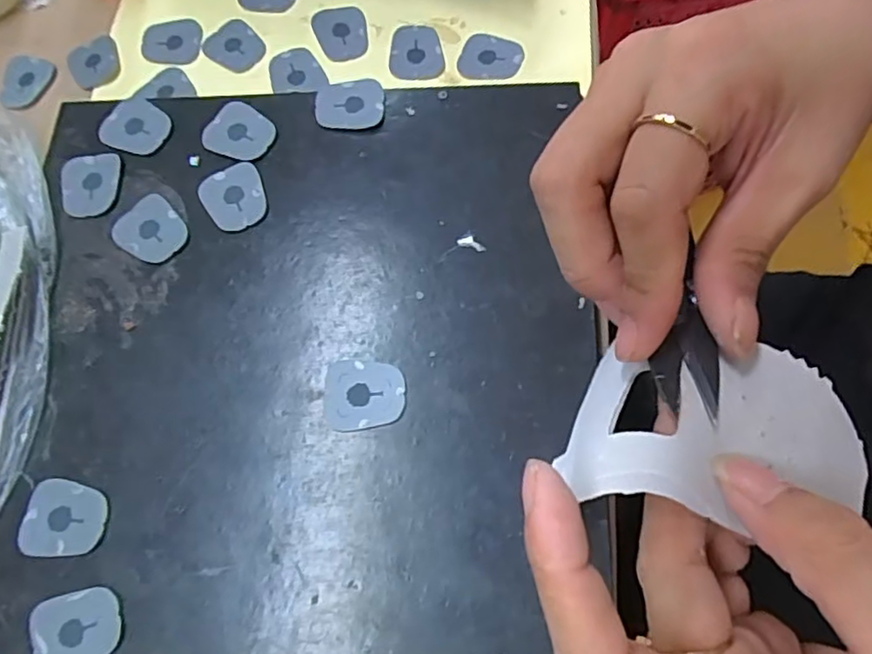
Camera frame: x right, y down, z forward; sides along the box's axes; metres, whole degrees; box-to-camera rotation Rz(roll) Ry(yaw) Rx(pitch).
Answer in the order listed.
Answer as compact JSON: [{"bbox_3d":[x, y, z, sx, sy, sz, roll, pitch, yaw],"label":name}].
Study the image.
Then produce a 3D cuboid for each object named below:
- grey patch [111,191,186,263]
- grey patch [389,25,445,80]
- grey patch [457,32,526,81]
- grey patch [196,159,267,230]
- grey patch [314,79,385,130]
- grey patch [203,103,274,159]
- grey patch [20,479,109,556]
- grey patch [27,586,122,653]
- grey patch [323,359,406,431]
[{"bbox_3d":[-0.153,-0.052,0.329,0.037,0.006,0.033,37,78,15],"label":"grey patch"},{"bbox_3d":[-0.013,-0.172,0.382,0.033,0.008,0.037,-11,71,1],"label":"grey patch"},{"bbox_3d":[0.034,-0.167,0.381,0.037,0.004,0.033,23,80,15],"label":"grey patch"},{"bbox_3d":[-0.110,-0.071,0.334,0.033,0.006,0.038,-26,71,-5],"label":"grey patch"},{"bbox_3d":[-0.049,-0.126,0.346,0.038,0.004,0.030,-6,75,1],"label":"grey patch"},{"bbox_3d":[-0.110,-0.110,0.345,0.037,0.004,0.033,25,75,12],"label":"grey patch"},{"bbox_3d":[-0.172,0.088,0.283,0.037,0.004,0.033,-1,71,4],"label":"grey patch"},{"bbox_3d":[-0.158,0.133,0.267,0.039,0.004,0.033,-18,71,-2],"label":"grey patch"},{"bbox_3d":[-0.035,0.032,0.294,0.038,0.004,0.033,-4,73,4],"label":"grey patch"}]

